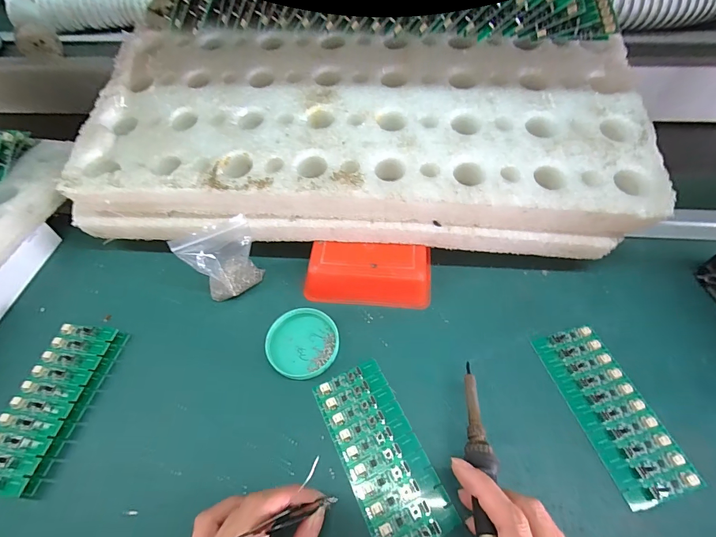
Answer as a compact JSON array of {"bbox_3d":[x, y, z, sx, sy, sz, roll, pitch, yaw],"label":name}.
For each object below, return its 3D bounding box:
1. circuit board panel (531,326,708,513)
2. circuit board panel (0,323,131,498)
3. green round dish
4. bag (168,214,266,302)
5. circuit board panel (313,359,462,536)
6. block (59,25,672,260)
[{"bbox_3d":[0.213,0.114,0.304,0.065,0.006,0.135,-14,57,-8],"label":"circuit board panel"},{"bbox_3d":[-0.271,0.114,0.316,0.060,0.014,0.137,8,57,7],"label":"circuit board panel"},{"bbox_3d":[-0.052,0.069,0.342,0.065,0.009,0.067,-1,56,1],"label":"green round dish"},{"bbox_3d":[-0.130,-0.006,0.356,0.065,0.090,0.033,-25,59,-14],"label":"bag"},{"bbox_3d":[0.019,0.147,0.293,0.062,0.005,0.138,-22,58,-12],"label":"circuit board panel"},{"bbox_3d":[-0.003,-0.146,0.389,0.545,0.088,0.231,3,58,3],"label":"block"}]

